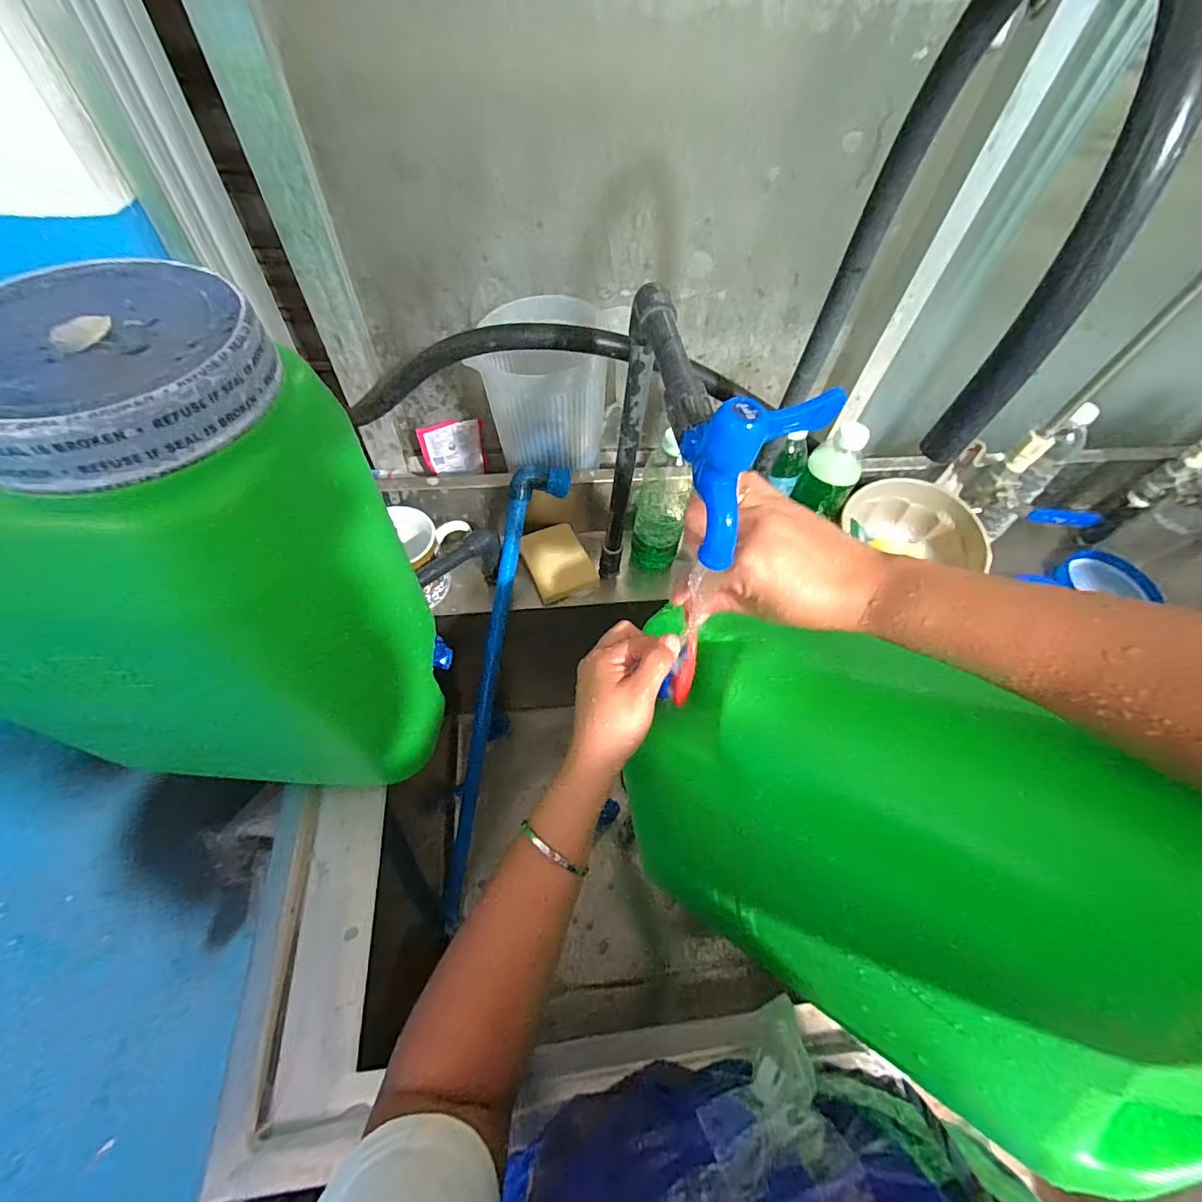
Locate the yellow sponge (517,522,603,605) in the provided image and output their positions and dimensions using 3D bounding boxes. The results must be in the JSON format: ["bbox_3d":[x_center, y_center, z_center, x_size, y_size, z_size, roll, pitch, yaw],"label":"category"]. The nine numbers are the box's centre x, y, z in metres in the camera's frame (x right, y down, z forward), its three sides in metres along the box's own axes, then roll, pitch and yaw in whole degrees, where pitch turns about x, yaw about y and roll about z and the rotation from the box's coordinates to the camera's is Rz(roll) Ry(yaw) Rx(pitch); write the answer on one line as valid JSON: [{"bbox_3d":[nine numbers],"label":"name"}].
[{"bbox_3d":[-0.056,-0.052,0.658,0.078,0.024,0.099,-20,61,-17],"label":"yellow sponge"}]

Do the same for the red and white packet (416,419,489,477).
[{"bbox_3d":[-0.200,-0.207,0.702,0.088,0.078,0.008,-22,43,-28],"label":"red and white packet"}]

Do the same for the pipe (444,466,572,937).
[{"bbox_3d":[-0.137,0.150,0.646,0.062,0.025,0.631,14,101,5],"label":"pipe"}]

